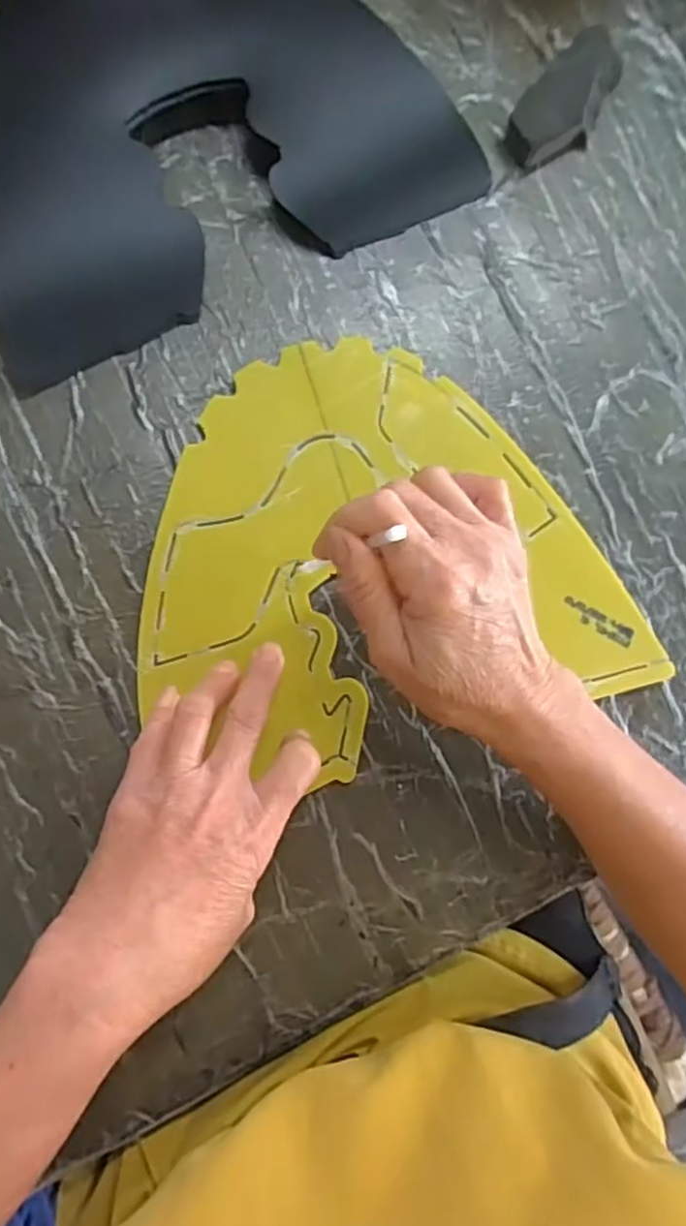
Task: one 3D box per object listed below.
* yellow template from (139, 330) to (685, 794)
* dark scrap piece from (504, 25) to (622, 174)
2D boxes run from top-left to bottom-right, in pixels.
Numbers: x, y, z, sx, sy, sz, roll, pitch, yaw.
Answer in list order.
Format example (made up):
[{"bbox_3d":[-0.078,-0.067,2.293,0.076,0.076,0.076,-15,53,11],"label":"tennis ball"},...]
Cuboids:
[{"bbox_3d":[0.015,-0.033,0.374,0.248,0.006,0.210,-16,88,-6],"label":"yellow template"},{"bbox_3d":[0.124,-0.284,0.404,0.041,0.023,0.077,34,82,-3],"label":"dark scrap piece"}]

